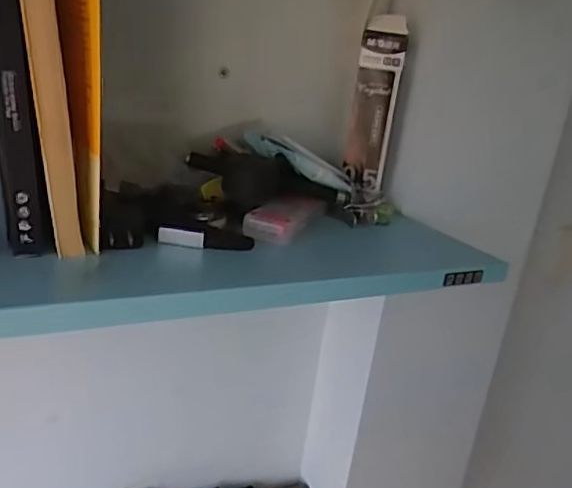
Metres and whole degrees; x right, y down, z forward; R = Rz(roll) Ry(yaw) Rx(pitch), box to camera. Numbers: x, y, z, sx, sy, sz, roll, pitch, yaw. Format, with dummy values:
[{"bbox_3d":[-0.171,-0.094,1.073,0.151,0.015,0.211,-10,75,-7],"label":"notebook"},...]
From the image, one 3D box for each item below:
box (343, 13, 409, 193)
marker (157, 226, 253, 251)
[{"bbox_3d":[0.095,-0.150,0.617,0.047,0.174,0.027,14,19,18],"label":"box"},{"bbox_3d":[-0.062,-0.004,0.447,0.073,0.014,0.012,2,19,-16],"label":"marker"}]

